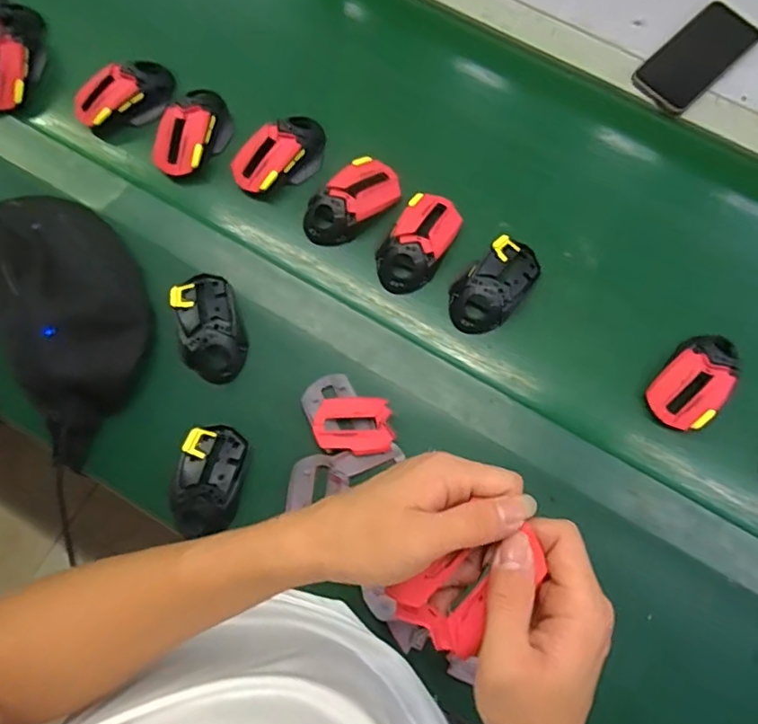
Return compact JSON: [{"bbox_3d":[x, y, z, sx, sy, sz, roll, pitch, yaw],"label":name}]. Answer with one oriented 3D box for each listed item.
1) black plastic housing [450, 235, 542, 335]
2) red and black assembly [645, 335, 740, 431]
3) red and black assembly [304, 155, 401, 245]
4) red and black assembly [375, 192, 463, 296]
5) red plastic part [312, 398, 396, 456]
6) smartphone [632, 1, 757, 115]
[{"bbox_3d":[0.130,-0.085,0.639,0.064,0.047,0.116,43,82,9],"label":"black plastic housing"},{"bbox_3d":[0.334,0.019,0.601,0.062,0.034,0.109,38,81,8],"label":"red and black assembly"},{"bbox_3d":[-0.032,-0.185,0.653,0.118,0.031,0.064,-38,80,-7],"label":"red and black assembly"},{"bbox_3d":[0.044,-0.136,0.640,0.066,0.034,0.120,35,81,8],"label":"red and black assembly"},{"bbox_3d":[-0.027,0.066,0.598,0.083,0.018,0.059,0,78,1],"label":"red plastic part"},{"bbox_3d":[0.388,-0.372,0.694,0.158,0.010,0.077,-43,81,-7],"label":"smartphone"}]

